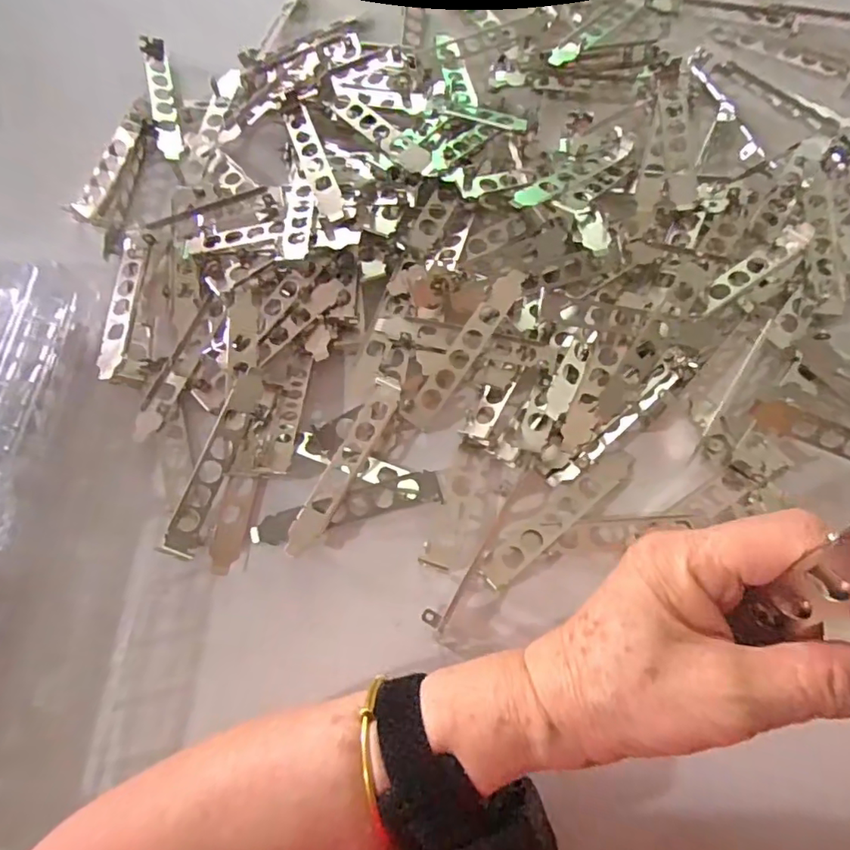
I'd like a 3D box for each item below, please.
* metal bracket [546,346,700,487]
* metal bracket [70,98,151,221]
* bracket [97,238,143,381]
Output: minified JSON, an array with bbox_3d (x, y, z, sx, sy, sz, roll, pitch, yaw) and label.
[{"bbox_3d":[0.126,-0.004,0.335,0.118,0.018,0.018,-42,75,-10],"label":"metal bracket"},{"bbox_3d":[-0.240,-0.208,0.415,0.020,0.013,0.109,14,73,7],"label":"metal bracket"},{"bbox_3d":[-0.207,-0.080,0.365,0.019,0.016,0.111,-3,72,1],"label":"bracket"}]

